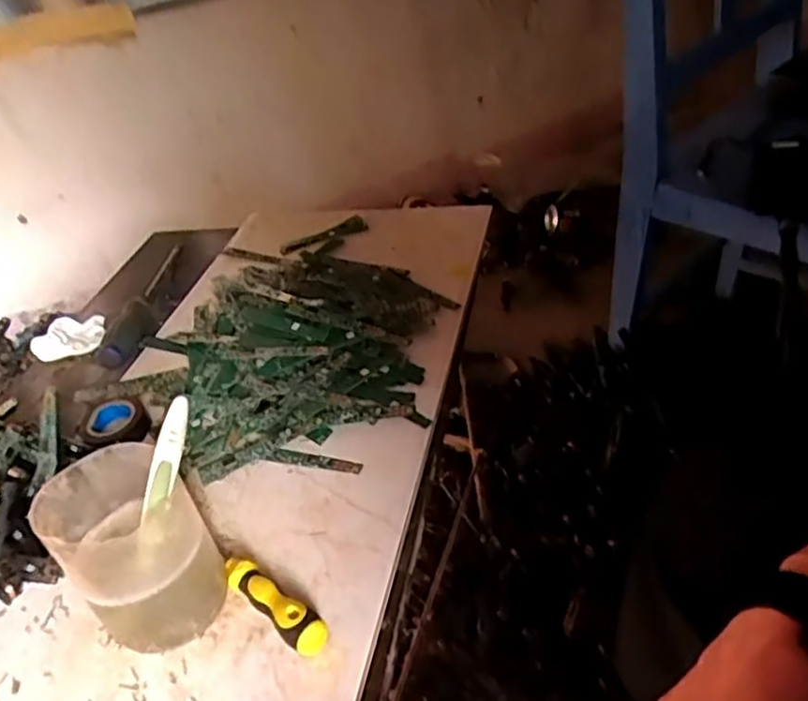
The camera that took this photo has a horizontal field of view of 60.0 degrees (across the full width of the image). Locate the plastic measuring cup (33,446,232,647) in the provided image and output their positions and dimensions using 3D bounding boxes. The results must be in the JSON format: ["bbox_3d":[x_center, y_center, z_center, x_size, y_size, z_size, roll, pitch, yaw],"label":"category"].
[{"bbox_3d":[-0.155,0.121,0.414,0.081,0.106,0.073,23,49,36],"label":"plastic measuring cup"}]

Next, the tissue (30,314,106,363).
[{"bbox_3d":[-0.347,-0.017,0.724,0.066,0.024,0.050,-13,37,-1],"label":"tissue"}]

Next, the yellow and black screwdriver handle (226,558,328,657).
[{"bbox_3d":[-0.079,0.153,0.424,0.090,0.025,0.020,25,50,39],"label":"yellow and black screwdriver handle"}]

